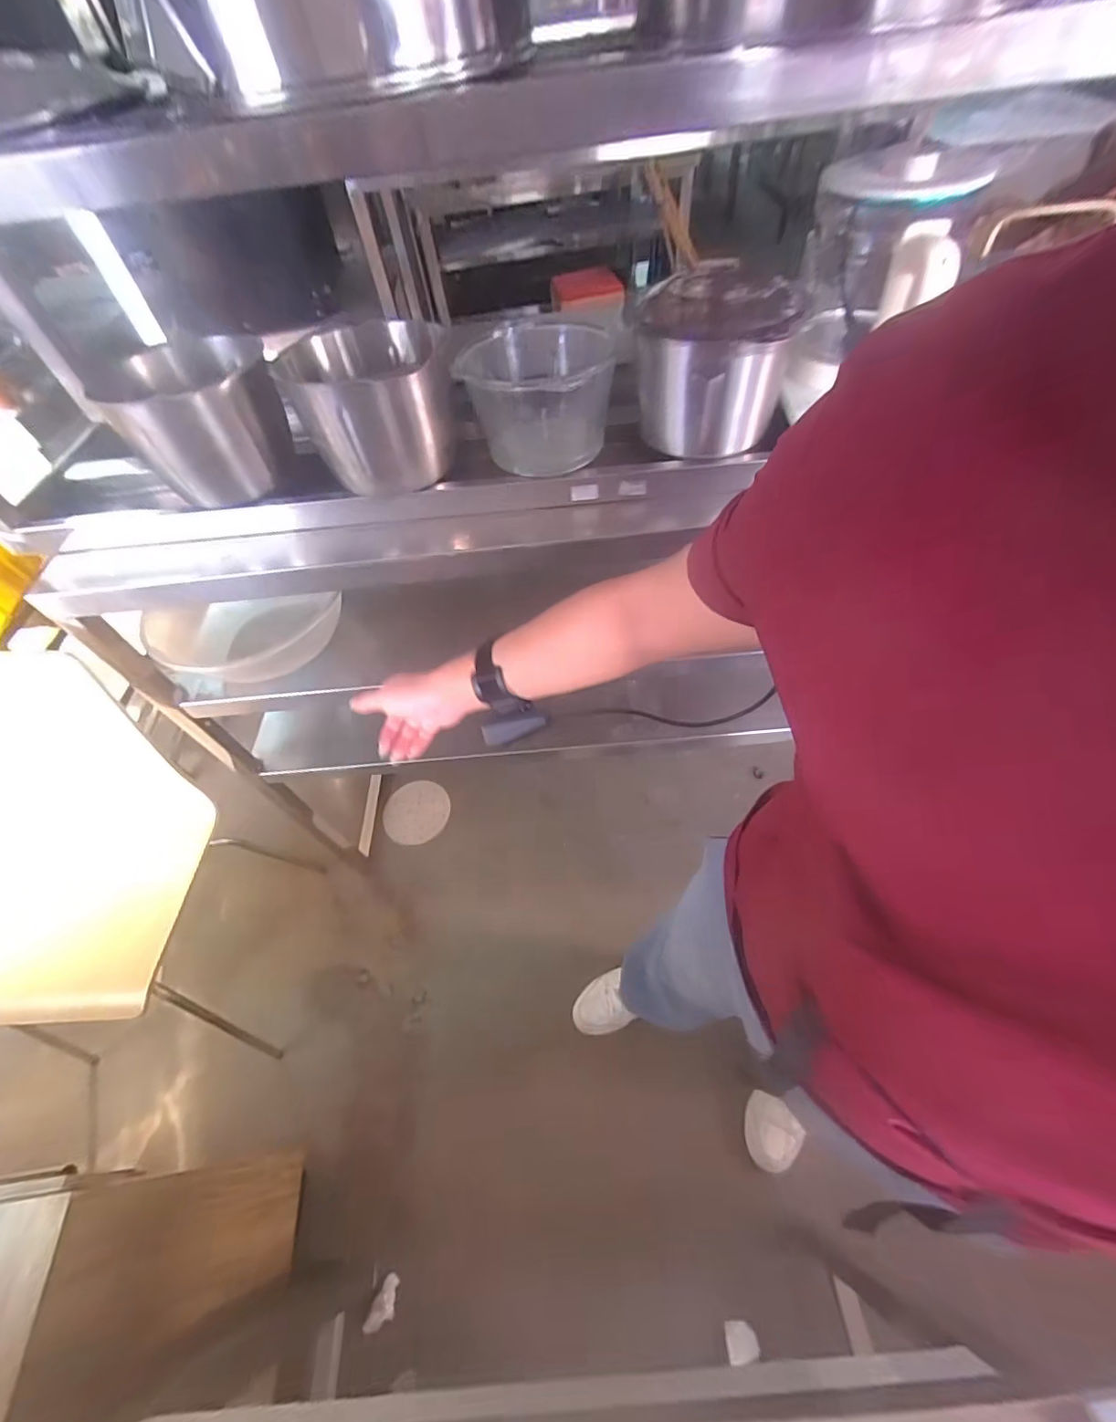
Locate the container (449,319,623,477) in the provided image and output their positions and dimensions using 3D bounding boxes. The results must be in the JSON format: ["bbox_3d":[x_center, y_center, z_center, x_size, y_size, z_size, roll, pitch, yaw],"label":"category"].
[{"bbox_3d":[-0.028,-0.379,0.648,0.174,0.114,0.187,1,55,6],"label":"container"}]

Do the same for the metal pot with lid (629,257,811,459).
[{"bbox_3d":[0.168,-0.377,0.586,0.154,0.150,0.130,10,57,12],"label":"metal pot with lid"}]

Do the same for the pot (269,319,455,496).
[{"bbox_3d":[-0.204,-0.347,0.626,0.155,0.146,0.175,-7,55,1],"label":"pot"}]

